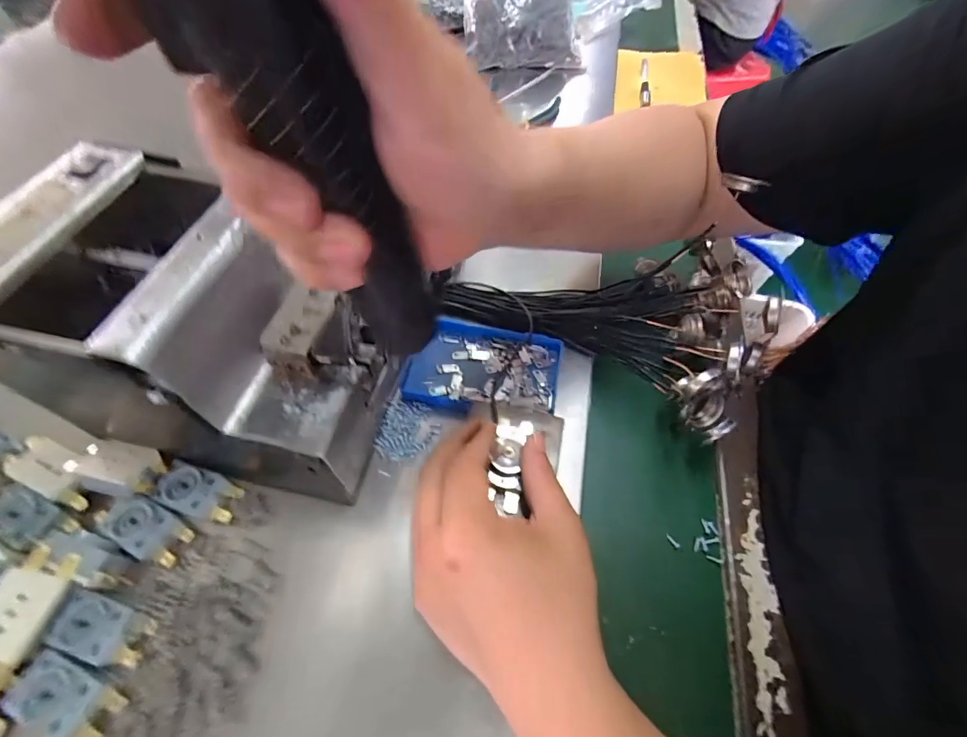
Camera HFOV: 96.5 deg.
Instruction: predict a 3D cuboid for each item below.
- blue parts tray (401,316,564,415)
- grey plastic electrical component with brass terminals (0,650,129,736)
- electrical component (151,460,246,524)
[{"bbox_3d":[0.001,-0.001,0.331,0.112,0.016,0.073,14,58,4],"label":"blue parts tray"},{"bbox_3d":[-0.207,0.161,0.210,0.048,0.011,0.027,23,59,10],"label":"grey plastic electrical component with brass terminals"},{"bbox_3d":[-0.177,0.077,0.269,0.044,0.013,0.026,15,58,5],"label":"electrical component"}]

